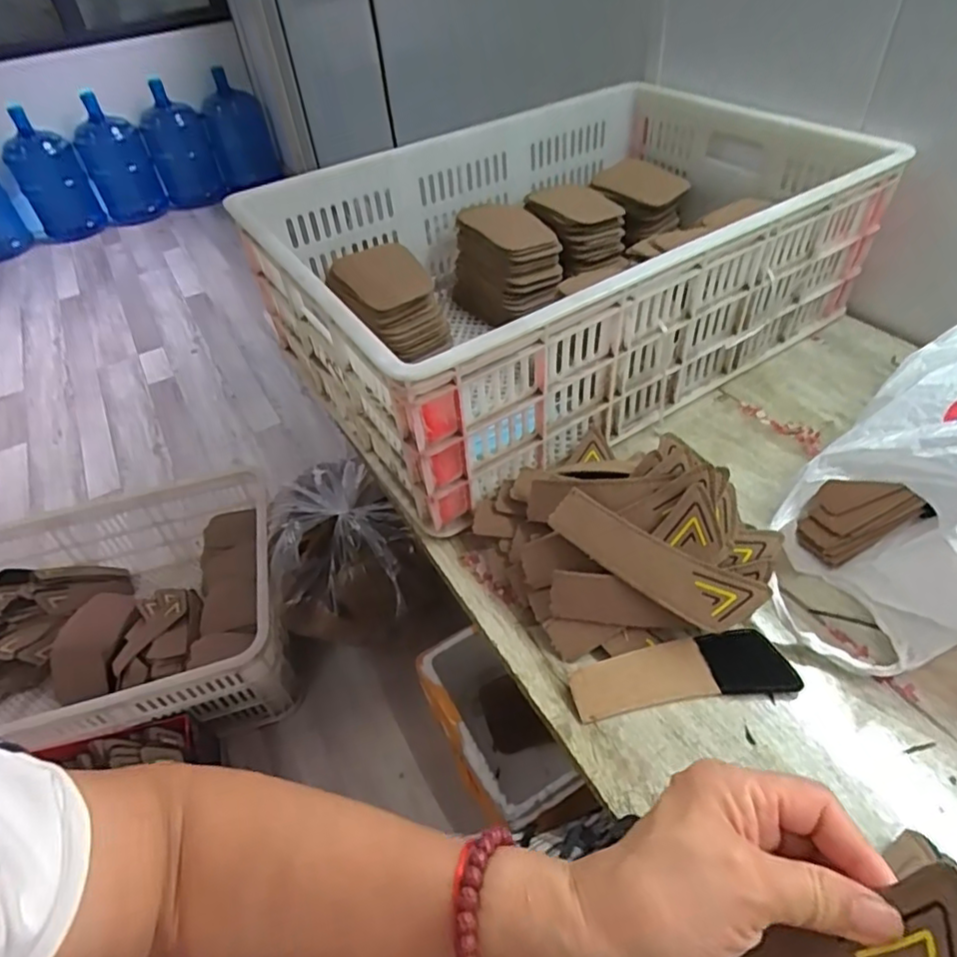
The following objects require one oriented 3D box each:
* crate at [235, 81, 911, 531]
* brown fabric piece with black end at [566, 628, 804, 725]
[{"bbox_3d":[0.098,-0.266,0.705,0.632,0.187,0.439,-29,49,-21],"label":"crate"},{"bbox_3d":[0.141,0.137,0.423,0.150,0.006,0.044,-9,65,0],"label":"brown fabric piece with black end"}]

